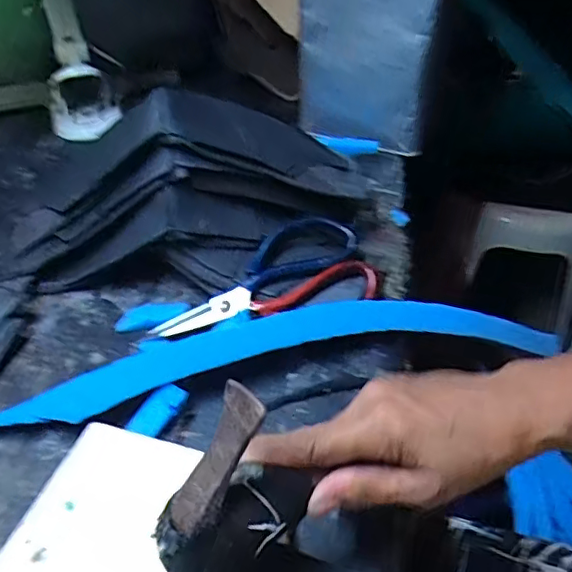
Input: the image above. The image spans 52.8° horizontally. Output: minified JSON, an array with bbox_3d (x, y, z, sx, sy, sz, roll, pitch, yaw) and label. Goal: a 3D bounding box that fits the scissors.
[{"bbox_3d":[-0.020,-0.012,0.475,0.178,0.022,0.080,-10,64,-6],"label":"scissors"}]

